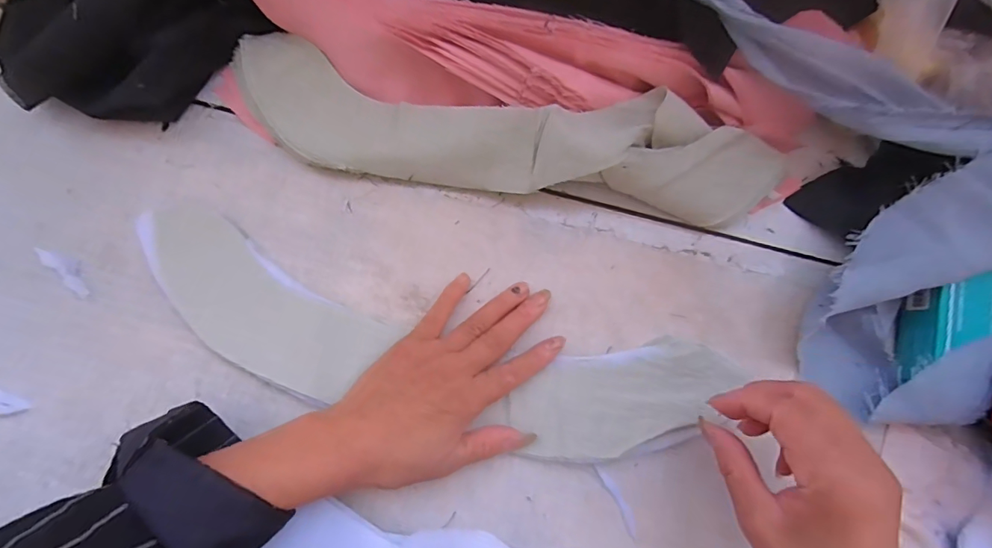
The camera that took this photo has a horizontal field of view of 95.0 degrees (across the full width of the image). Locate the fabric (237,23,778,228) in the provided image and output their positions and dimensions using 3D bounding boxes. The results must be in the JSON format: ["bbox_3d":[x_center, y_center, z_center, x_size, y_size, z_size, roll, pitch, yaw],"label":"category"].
[{"bbox_3d":[-0.002,-0.103,0.336,0.425,0.043,0.094,12,77,2],"label":"fabric"}]

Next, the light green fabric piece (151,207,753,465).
[{"bbox_3d":[-0.050,0.051,0.315,0.413,0.010,0.097,14,78,4],"label":"light green fabric piece"}]

